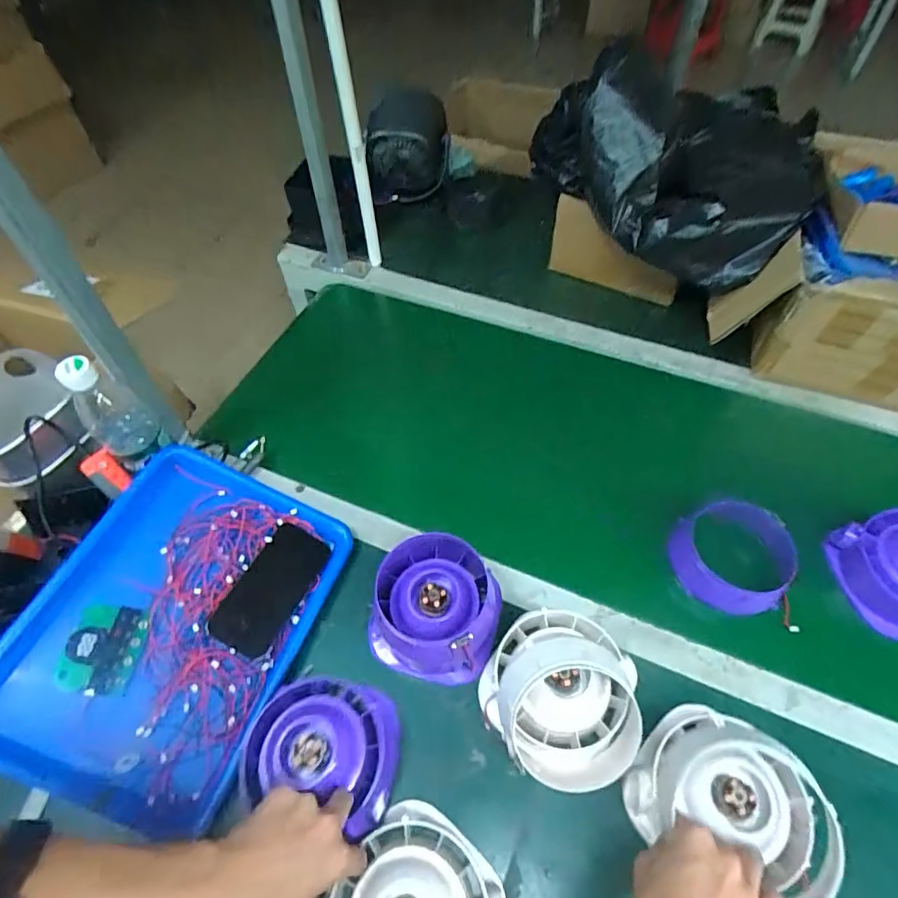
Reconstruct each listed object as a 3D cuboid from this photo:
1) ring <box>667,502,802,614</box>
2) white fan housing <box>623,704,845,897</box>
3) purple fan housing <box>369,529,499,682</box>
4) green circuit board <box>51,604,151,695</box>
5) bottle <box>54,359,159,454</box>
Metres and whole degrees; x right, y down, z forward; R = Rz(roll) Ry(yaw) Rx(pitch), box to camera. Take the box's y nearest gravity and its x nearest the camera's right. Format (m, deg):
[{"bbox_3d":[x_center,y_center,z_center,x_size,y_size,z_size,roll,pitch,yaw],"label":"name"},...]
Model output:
[{"bbox_3d":[0.326,0.123,0.607,0.125,0.045,0.124,-1,55,1],"label":"ring"},{"bbox_3d":[0.241,0.295,0.450,0.132,0.090,0.121,30,61,21],"label":"white fan housing"},{"bbox_3d":[-0.012,0.163,0.553,0.120,0.085,0.125,11,56,9],"label":"purple fan housing"},{"bbox_3d":[-0.346,0.201,0.527,0.066,0.004,0.081,15,63,-18],"label":"green circuit board"},{"bbox_3d":[-0.380,-0.045,0.583,0.064,0.139,0.063,-38,62,-22],"label":"bottle"}]

